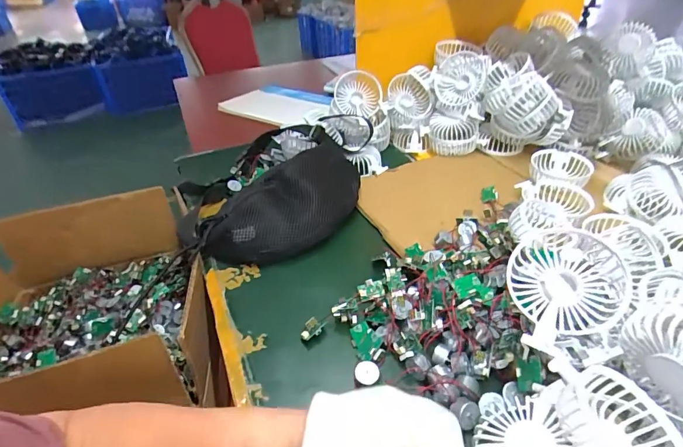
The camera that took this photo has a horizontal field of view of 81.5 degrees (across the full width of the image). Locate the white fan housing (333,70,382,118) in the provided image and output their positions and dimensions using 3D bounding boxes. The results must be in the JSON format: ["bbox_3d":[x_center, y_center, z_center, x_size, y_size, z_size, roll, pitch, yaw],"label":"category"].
[{"bbox_3d":[0.033,-0.247,0.755,0.089,0.084,0.024,10,40,7],"label":"white fan housing"}]

